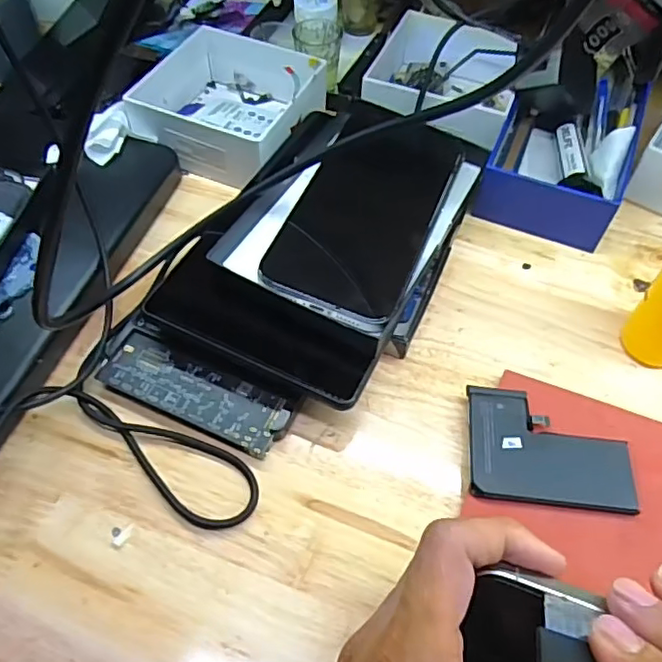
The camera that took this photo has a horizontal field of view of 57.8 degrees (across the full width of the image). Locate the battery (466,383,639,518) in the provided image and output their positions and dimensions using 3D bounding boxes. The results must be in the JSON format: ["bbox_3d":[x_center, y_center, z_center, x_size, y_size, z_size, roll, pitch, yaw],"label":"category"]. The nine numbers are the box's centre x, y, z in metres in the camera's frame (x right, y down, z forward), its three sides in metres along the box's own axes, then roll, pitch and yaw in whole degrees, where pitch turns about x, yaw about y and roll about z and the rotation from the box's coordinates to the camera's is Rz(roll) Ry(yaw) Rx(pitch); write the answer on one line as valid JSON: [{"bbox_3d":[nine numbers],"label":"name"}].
[{"bbox_3d":[0.106,0.055,0.292,0.076,0.004,0.057,5,59,3],"label":"battery"}]

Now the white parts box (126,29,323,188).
[{"bbox_3d":[-0.070,-0.159,0.424,0.116,0.045,0.120,25,57,16],"label":"white parts box"}]

